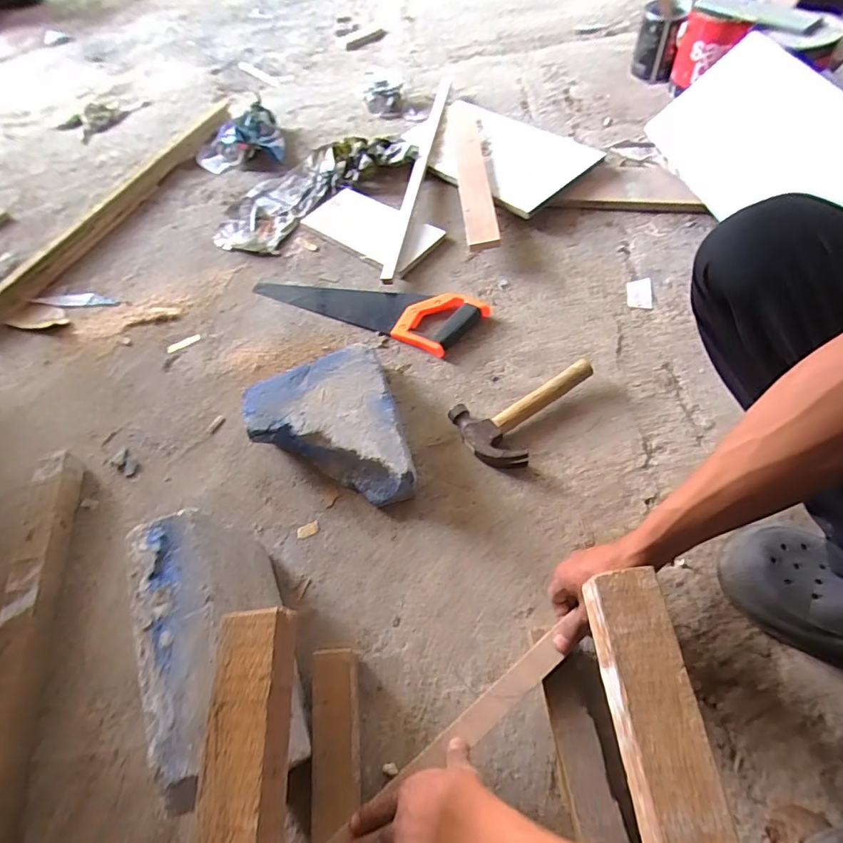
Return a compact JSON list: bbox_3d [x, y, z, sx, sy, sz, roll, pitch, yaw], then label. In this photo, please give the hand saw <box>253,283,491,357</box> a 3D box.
[{"bbox_3d":[-0.103,-0.212,0.838,0.414,0.030,0.121,18,63,17],"label":"hand saw"}]

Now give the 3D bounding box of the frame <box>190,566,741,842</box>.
[{"bbox_3d":[0.025,0.267,0.364,0.288,0.249,0.209,-6,58,1],"label":"frame"}]

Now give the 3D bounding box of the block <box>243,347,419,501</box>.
[{"bbox_3d":[-0.130,0.019,0.674,0.207,0.079,0.231,-17,58,-4],"label":"block"}]

